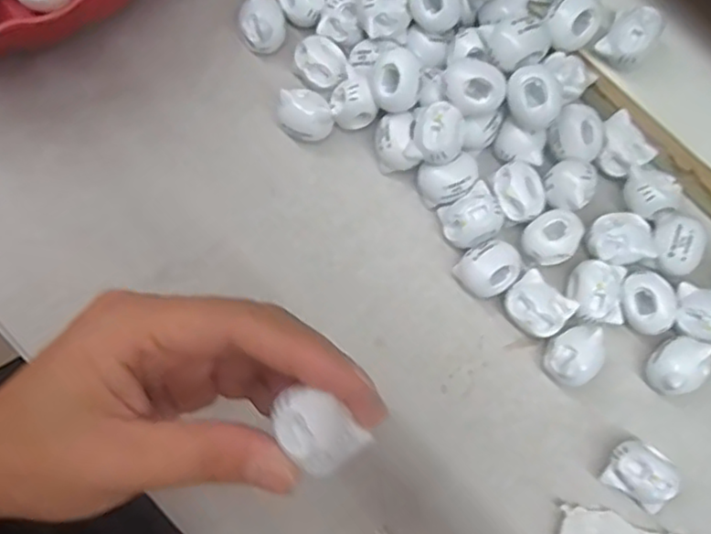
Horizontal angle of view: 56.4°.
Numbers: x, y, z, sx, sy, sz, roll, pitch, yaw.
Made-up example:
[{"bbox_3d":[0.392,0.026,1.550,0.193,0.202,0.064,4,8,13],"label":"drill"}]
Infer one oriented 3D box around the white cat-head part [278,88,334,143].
[{"bbox_3d":[-0.022,-0.066,0.289,0.022,0.020,0.021,0,79,0],"label":"white cat-head part"}]

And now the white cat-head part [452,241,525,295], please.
[{"bbox_3d":[0.056,0.001,0.278,0.025,0.018,0.021,-41,82,-7],"label":"white cat-head part"}]

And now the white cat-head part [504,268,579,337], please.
[{"bbox_3d":[0.074,0.017,0.275,0.025,0.020,0.021,41,82,7],"label":"white cat-head part"}]

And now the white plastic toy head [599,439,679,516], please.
[{"bbox_3d":[0.113,0.081,0.261,0.026,0.020,0.022,35,81,6],"label":"white plastic toy head"}]

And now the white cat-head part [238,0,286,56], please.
[{"bbox_3d":[-0.041,-0.108,0.298,0.019,0.023,0.022,-1,79,0],"label":"white cat-head part"}]

